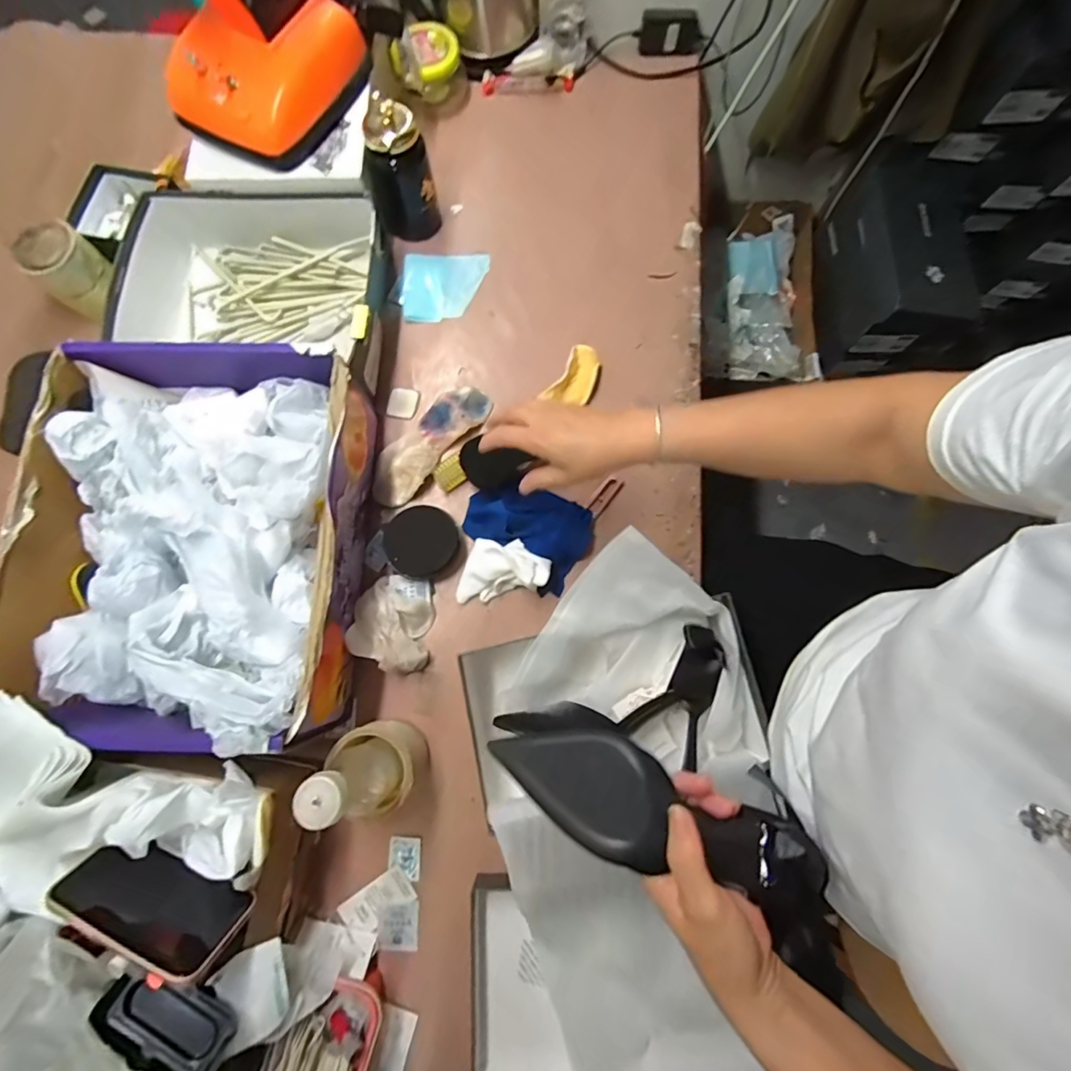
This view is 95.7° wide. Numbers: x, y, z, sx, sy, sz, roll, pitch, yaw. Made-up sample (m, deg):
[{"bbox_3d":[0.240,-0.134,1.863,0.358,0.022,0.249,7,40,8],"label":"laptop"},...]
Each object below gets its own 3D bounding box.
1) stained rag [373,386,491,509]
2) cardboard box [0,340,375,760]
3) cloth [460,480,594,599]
[{"bbox_3d":[-0.141,-0.124,0.636,0.069,0.034,0.194,39,81,8],"label":"stained rag"},{"bbox_3d":[-0.363,0.006,0.525,0.320,0.155,0.394,1,78,0],"label":"cardboard box"},{"bbox_3d":[-0.011,-0.012,0.608,0.156,0.021,0.111,31,80,7],"label":"cloth"}]

